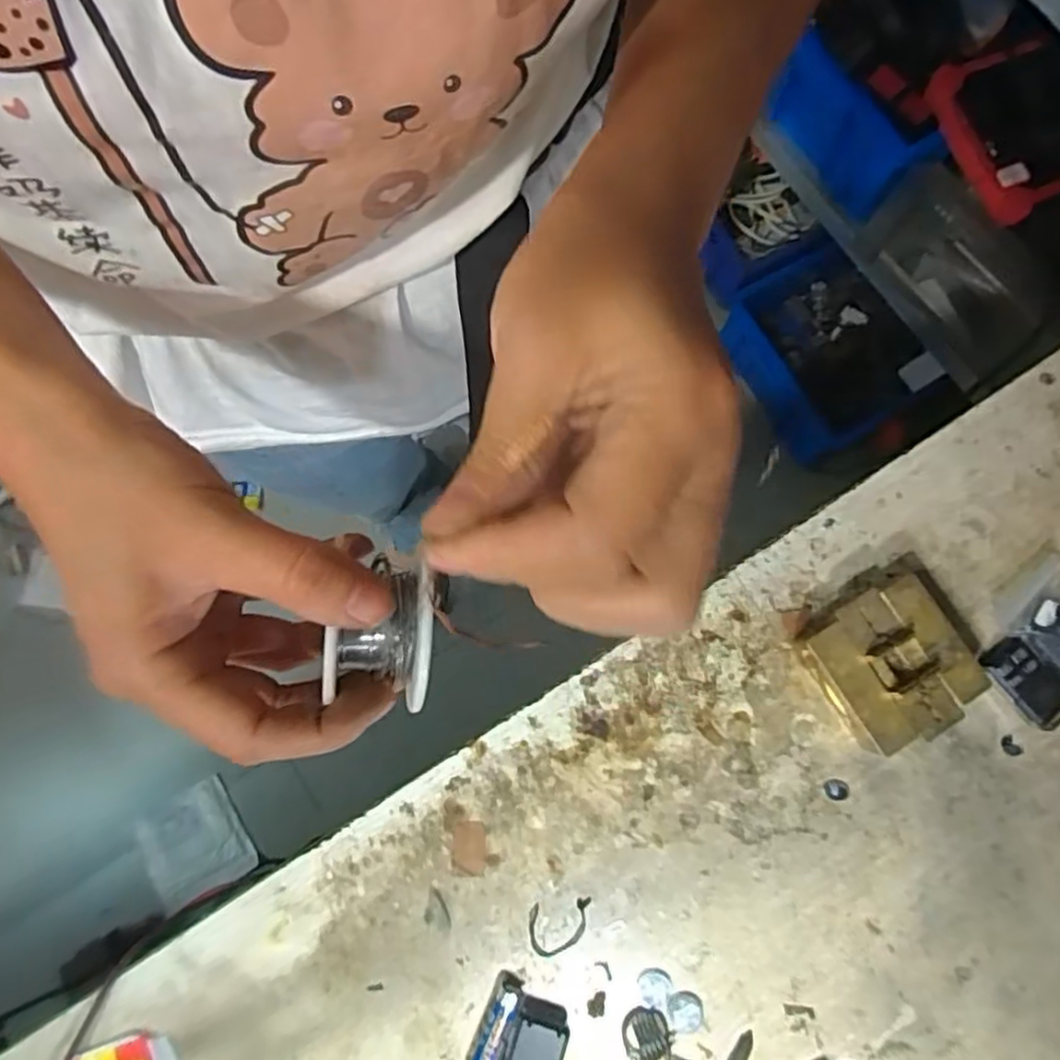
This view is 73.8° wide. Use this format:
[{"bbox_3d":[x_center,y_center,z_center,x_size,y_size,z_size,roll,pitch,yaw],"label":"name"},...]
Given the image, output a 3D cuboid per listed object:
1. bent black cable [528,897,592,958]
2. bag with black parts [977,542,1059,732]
[{"bbox_3d":[0.018,0.230,0.408,0.038,0.004,0.027,-7,79,-2],"label":"bent black cable"},{"bbox_3d":[0.319,0.069,0.433,0.079,0.025,0.094,-25,80,-5],"label":"bag with black parts"}]

